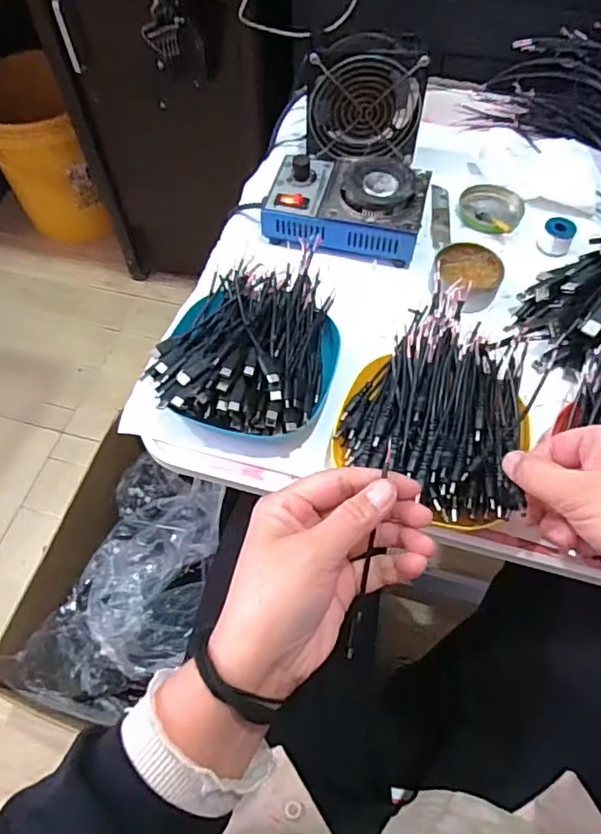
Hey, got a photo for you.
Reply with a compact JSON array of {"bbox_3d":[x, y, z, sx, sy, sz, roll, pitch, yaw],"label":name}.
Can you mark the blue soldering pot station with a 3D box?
[{"bbox_3d":[0.045,-0.207,0.561,0.149,0.061,0.105,15,61,9],"label":"blue soldering pot station"}]

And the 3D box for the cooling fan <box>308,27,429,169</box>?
[{"bbox_3d":[0.067,-0.331,0.598,0.119,0.108,0.055,5,60,4],"label":"cooling fan"}]

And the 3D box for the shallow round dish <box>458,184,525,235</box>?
[{"bbox_3d":[0.197,-0.218,0.594,0.065,0.011,0.065,0,60,1],"label":"shallow round dish"}]

